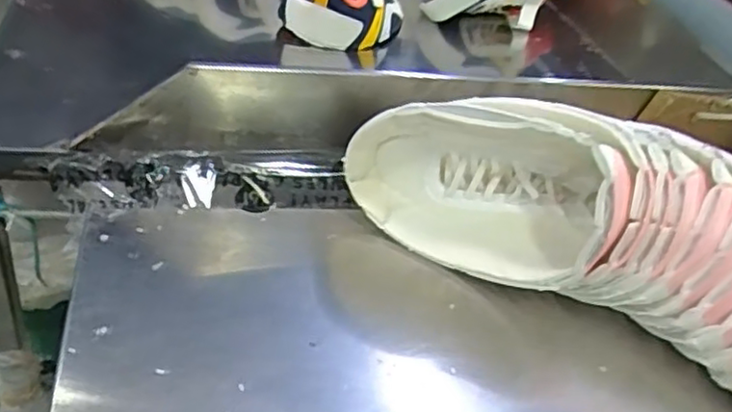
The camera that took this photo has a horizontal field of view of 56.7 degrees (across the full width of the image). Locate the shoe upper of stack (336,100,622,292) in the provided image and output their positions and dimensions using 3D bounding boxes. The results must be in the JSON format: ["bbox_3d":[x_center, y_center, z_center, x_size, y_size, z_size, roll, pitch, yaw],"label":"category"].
[{"bbox_3d":[0.089,-0.027,0.567,0.213,0.134,0.101,20,34,15],"label":"shoe upper of stack"}]

